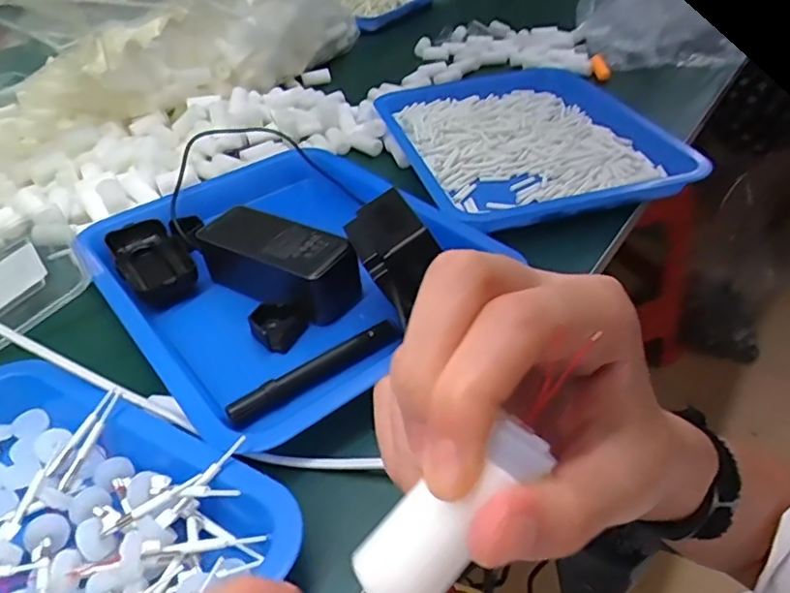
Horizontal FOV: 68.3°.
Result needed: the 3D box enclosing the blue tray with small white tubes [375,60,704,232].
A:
[{"bbox_3d":[0.121,-0.184,0.625,0.243,0.034,0.323,-12,40,-10],"label":"blue tray with small white tubes"}]

